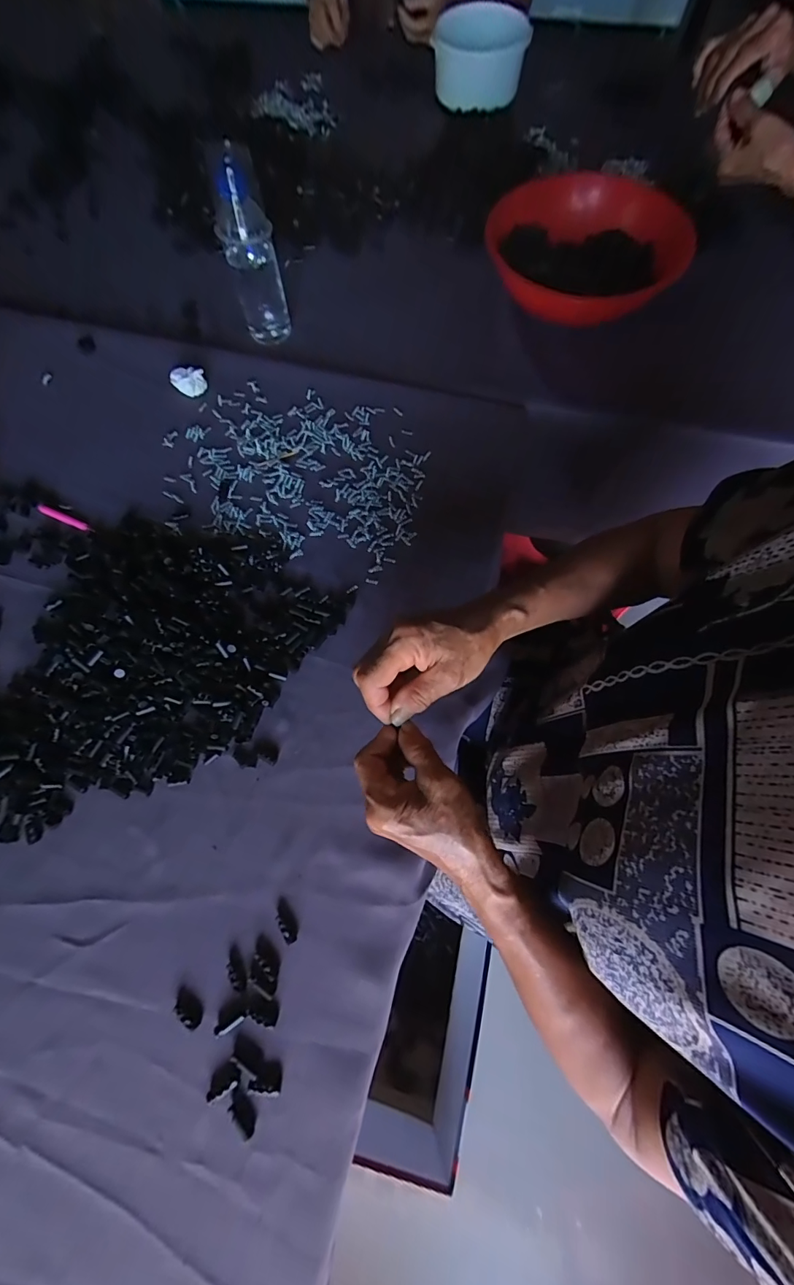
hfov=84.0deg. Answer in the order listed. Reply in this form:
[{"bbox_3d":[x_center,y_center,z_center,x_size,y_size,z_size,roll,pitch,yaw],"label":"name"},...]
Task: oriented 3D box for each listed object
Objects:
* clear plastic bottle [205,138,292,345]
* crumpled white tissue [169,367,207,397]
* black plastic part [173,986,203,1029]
[{"bbox_3d":[-0.178,-0.477,0.534,0.059,0.172,0.065,-7,70,-1],"label":"clear plastic bottle"},{"bbox_3d":[-0.259,-0.327,0.554,0.039,0.022,0.031,-26,72,-8],"label":"crumpled white tissue"},{"bbox_3d":[-0.166,0.292,0.352,0.029,0.006,0.016,36,75,13],"label":"black plastic part"}]

